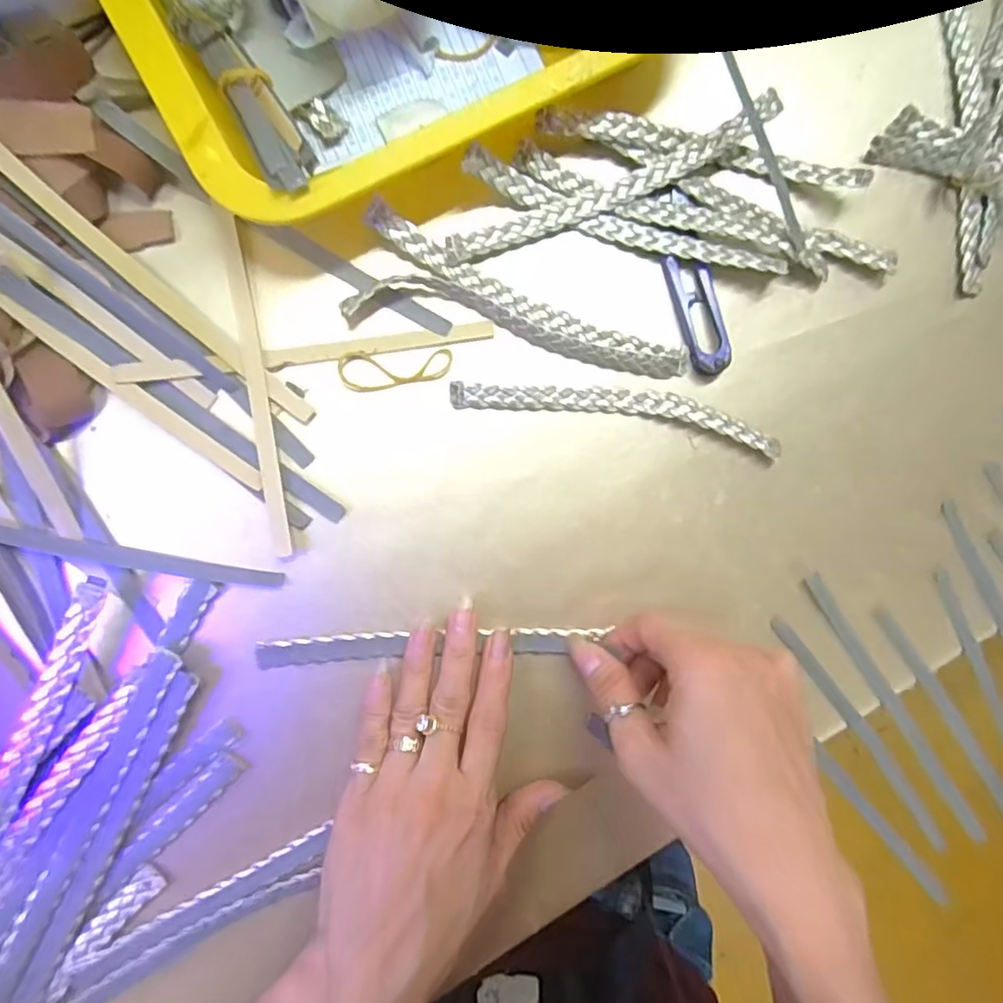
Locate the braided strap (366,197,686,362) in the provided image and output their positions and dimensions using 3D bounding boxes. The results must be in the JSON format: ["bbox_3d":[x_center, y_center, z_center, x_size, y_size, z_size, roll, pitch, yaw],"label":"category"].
[{"bbox_3d":[0.013,-0.098,0.293,0.164,0.012,0.019,23,89,-7],"label":"braided strap"}]

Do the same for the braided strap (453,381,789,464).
[{"bbox_3d":[0.060,-0.046,0.304,0.167,0.007,0.023,8,90,-7],"label":"braided strap"}]

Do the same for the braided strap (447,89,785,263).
[{"bbox_3d":[0.055,-0.154,0.292,0.173,0.017,0.015,-25,94,-6],"label":"braided strap"}]

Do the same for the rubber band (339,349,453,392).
[{"bbox_3d":[-0.051,-0.064,0.292,0.054,0.004,0.020,-3,92,-7],"label":"rubber band"}]

